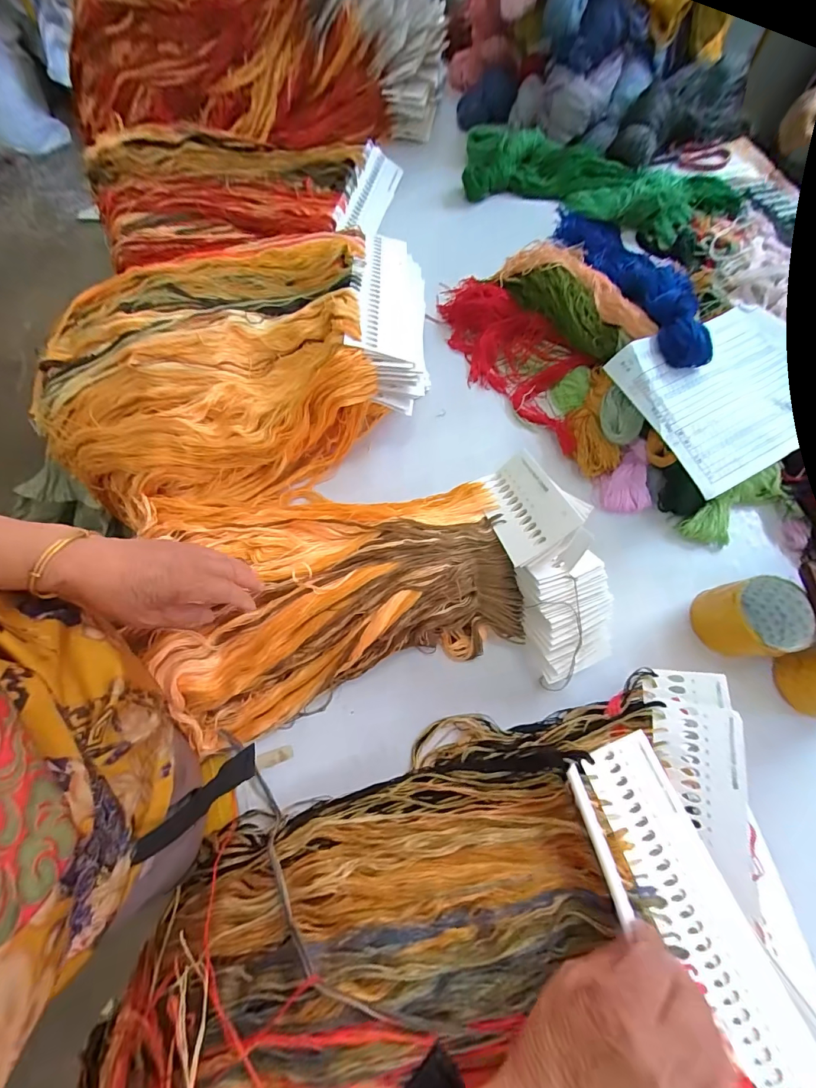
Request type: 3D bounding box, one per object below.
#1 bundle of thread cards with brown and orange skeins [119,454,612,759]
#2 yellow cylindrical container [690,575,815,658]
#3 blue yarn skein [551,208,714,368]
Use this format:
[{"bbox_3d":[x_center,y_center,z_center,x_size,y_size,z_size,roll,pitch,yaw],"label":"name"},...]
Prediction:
[{"bbox_3d":[-0.061,0.040,0.455,0.506,0.134,0.280,-11,71,-3],"label":"bundle of thread cards with brown and orange skeins"},{"bbox_3d":[0.385,0.084,0.468,0.086,0.073,0.086,-4,70,0],"label":"yellow cylindrical container"},{"bbox_3d":[0.319,-0.406,0.610,0.114,0.051,0.467,-3,52,0],"label":"blue yarn skein"}]

